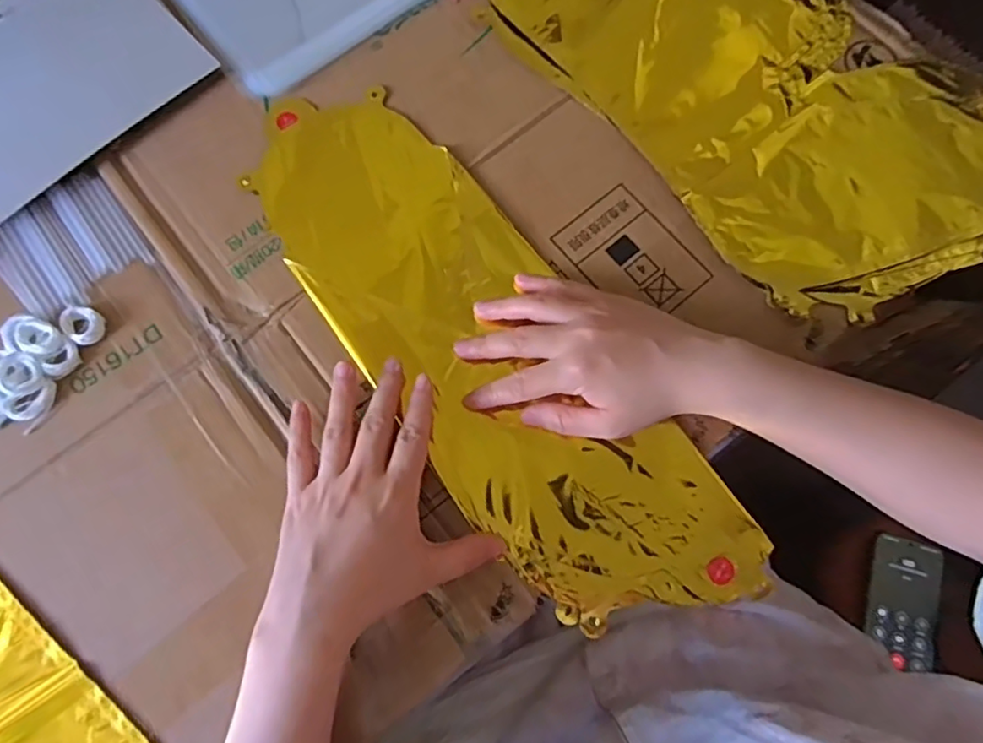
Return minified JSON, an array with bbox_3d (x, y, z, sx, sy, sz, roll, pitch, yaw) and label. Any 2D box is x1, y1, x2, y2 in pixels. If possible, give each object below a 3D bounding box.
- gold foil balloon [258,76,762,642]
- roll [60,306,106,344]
[{"bbox_3d":[-0.010,-0.020,0.396,0.132,0.015,0.413,-37,79,-9],"label":"gold foil balloon"},{"bbox_3d":[-0.261,-0.031,0.395,0.022,0.006,0.027,-43,78,-10],"label":"roll"}]

